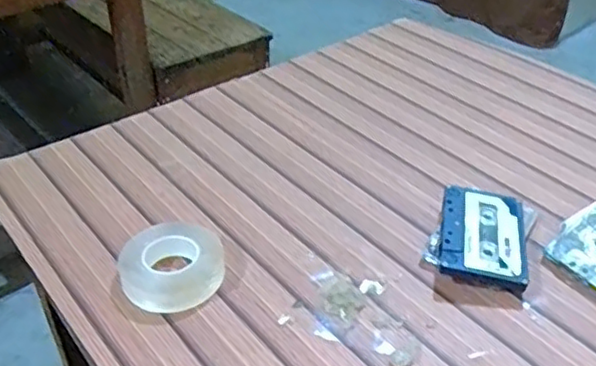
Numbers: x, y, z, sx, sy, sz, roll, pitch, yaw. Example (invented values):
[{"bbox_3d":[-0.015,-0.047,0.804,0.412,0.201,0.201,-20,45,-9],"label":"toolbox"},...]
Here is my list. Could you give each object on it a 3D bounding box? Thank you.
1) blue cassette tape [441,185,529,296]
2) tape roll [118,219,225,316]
[{"bbox_3d":[0.142,0.042,0.515,0.062,0.016,0.095,12,40,5],"label":"blue cassette tape"},{"bbox_3d":[-0.094,0.061,0.495,0.074,0.027,0.067,-11,38,-13],"label":"tape roll"}]

